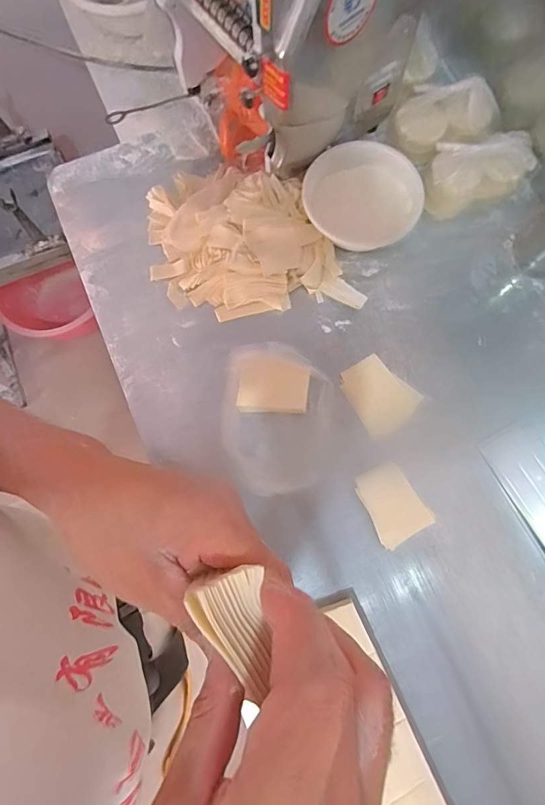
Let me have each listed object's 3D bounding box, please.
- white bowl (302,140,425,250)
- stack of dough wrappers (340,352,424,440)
[{"bbox_3d":[0.152,-0.348,0.719,0.192,0.047,0.179,0,78,1],"label":"white bowl"},{"bbox_3d":[0.172,-0.014,0.669,0.096,0.007,0.119,-28,79,-5],"label":"stack of dough wrappers"}]

